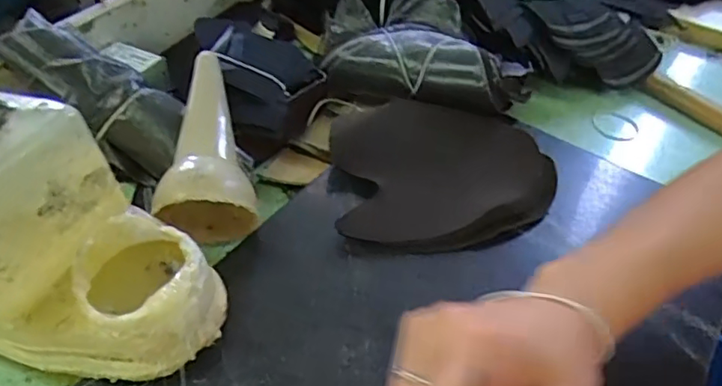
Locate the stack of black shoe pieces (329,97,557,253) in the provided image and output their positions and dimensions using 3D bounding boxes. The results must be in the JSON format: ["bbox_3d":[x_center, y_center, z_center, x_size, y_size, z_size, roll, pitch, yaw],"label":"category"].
[{"bbox_3d":[0.065,-0.024,0.448,0.169,0.028,0.142,-2,46,-7],"label":"stack of black shoe pieces"}]

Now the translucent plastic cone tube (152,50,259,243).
[{"bbox_3d":[-0.117,-0.034,0.427,0.063,0.057,0.147,-8,47,-12],"label":"translucent plastic cone tube"}]

